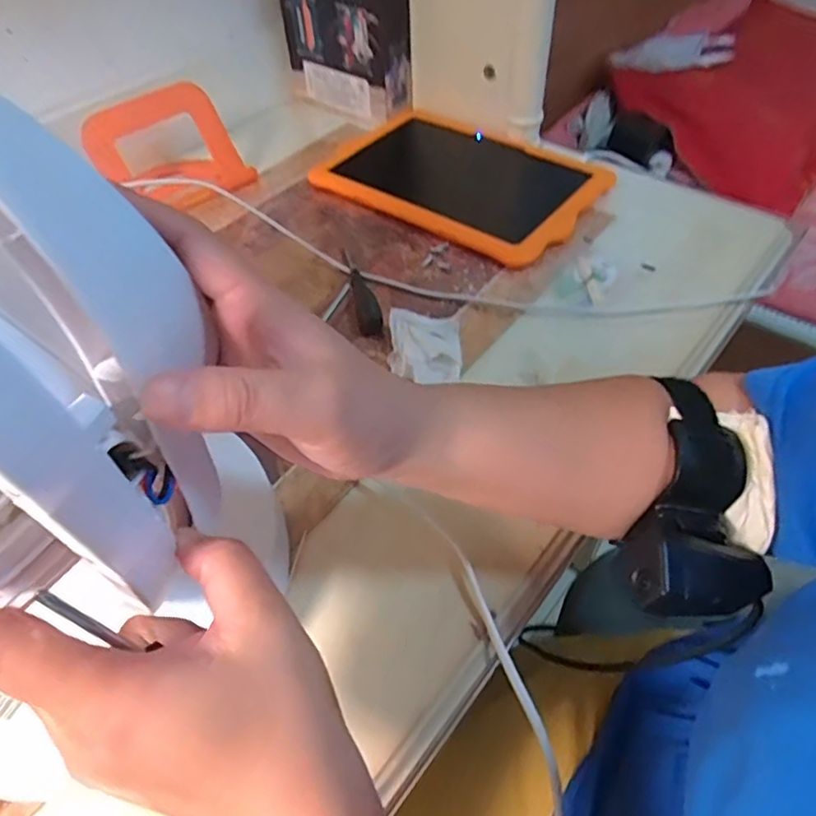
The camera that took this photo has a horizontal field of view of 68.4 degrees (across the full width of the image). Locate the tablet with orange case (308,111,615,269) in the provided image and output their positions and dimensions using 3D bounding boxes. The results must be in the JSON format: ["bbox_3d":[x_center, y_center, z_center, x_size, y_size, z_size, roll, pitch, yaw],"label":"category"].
[{"bbox_3d":[0.048,-0.241,0.604,0.272,0.021,0.184,30,58,25],"label":"tablet with orange case"}]

